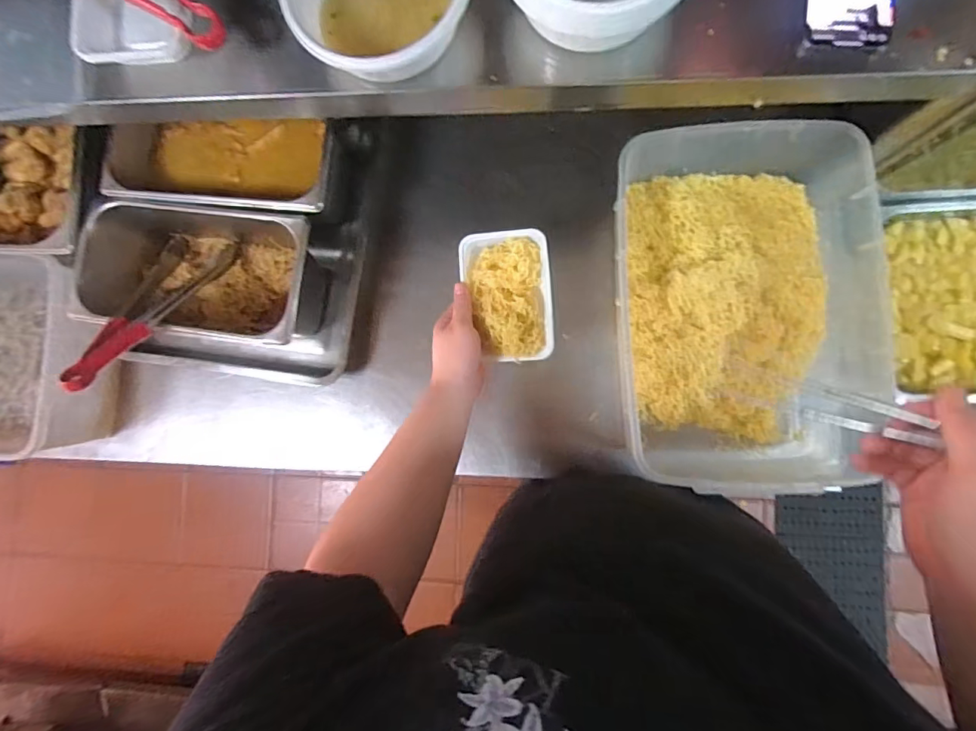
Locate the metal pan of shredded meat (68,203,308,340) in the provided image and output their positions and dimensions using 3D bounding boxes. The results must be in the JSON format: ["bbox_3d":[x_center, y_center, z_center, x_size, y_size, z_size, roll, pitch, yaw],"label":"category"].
[{"bbox_3d":[-0.398,-0.129,0.706,0.321,0.122,0.185,6,86,6],"label":"metal pan of shredded meat"}]

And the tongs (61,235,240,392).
[{"bbox_3d":[-0.445,-0.078,0.650,0.113,0.047,0.285,3,44,5],"label":"tongs"}]

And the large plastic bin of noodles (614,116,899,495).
[{"bbox_3d":[0.320,-0.071,0.649,0.301,0.143,0.453,-5,85,5],"label":"large plastic bin of noodles"}]

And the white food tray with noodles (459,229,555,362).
[{"bbox_3d":[0.024,-0.091,0.627,0.113,0.028,0.166,-4,85,5],"label":"white food tray with noodles"}]

